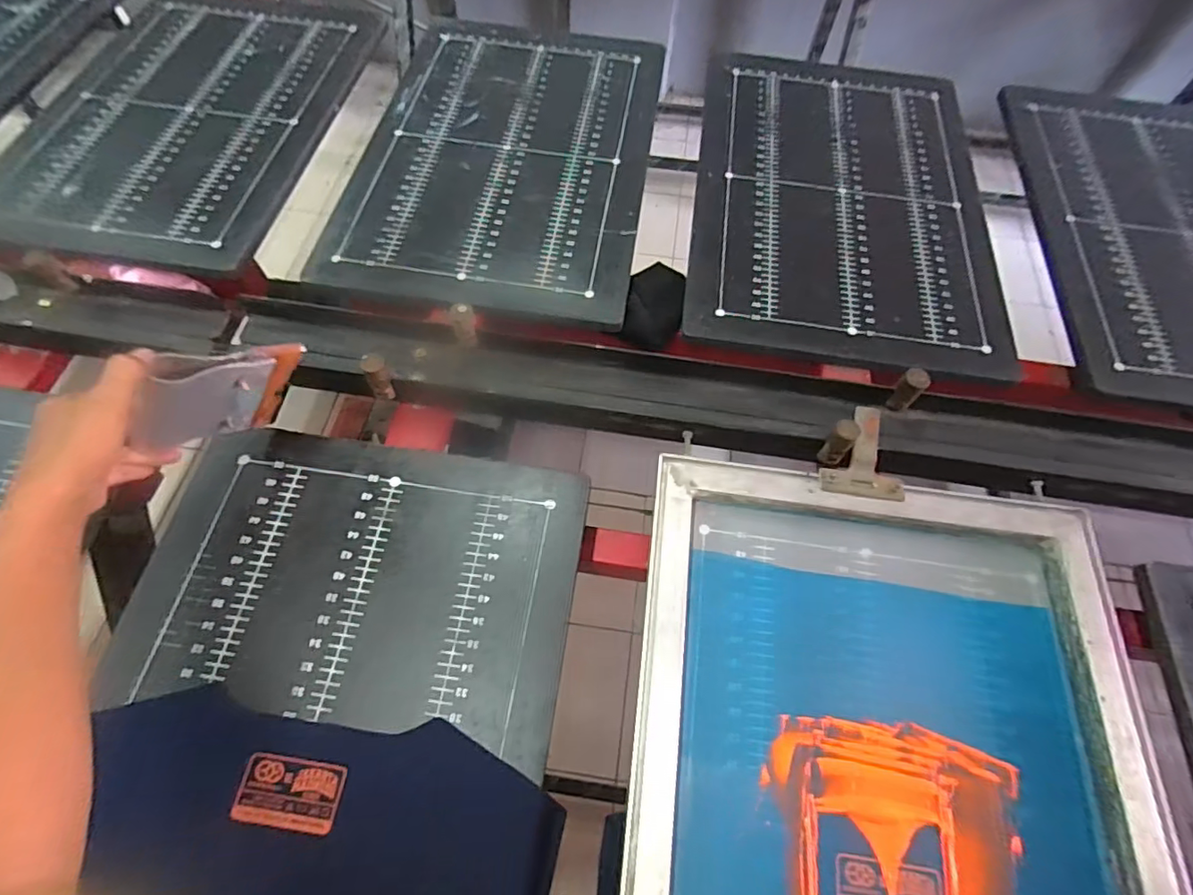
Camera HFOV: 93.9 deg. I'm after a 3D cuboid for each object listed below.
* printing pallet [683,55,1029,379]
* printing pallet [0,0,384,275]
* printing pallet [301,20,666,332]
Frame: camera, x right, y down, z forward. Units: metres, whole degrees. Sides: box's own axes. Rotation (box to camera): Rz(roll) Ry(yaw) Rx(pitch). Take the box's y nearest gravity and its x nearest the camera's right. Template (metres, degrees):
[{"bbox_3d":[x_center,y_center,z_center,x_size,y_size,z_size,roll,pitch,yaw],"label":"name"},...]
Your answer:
[{"bbox_3d":[0.342,-0.356,0.783,0.387,0.023,0.600,9,64,2],"label":"printing pallet"},{"bbox_3d":[-0.606,-0.499,0.825,0.410,0.024,0.595,10,64,2],"label":"printing pallet"},{"bbox_3d":[-0.129,-0.431,0.802,0.402,0.017,0.578,9,64,2],"label":"printing pallet"}]

